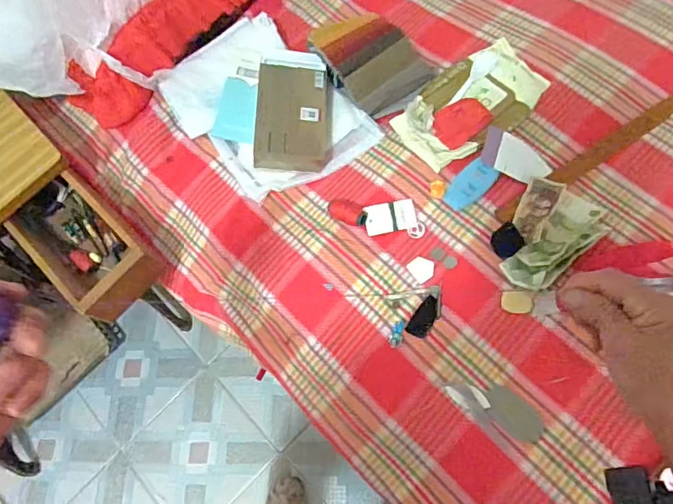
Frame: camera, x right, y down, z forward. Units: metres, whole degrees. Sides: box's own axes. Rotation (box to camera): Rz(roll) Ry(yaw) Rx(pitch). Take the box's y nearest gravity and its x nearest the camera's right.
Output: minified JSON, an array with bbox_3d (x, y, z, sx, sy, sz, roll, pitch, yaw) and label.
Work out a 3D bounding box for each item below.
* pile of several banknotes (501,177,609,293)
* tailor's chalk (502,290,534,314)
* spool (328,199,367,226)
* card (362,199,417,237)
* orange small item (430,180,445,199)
[{"bbox_3d":[0.286,-0.019,0.630,0.106,0.023,0.151,23,72,10],"label":"pile of several banknotes"},{"bbox_3d":[0.232,0.064,0.619,0.037,0.004,0.028,1,81,17],"label":"tailor's chalk"},{"bbox_3d":[0.015,-0.053,0.668,0.054,0.021,0.034,10,71,6],"label":"spool"},{"bbox_3d":[0.076,-0.049,0.676,0.072,0.004,0.042,-11,85,-8],"label":"card"},{"bbox_3d":[0.141,-0.088,0.672,0.020,0.009,0.023,5,70,4],"label":"orange small item"}]

